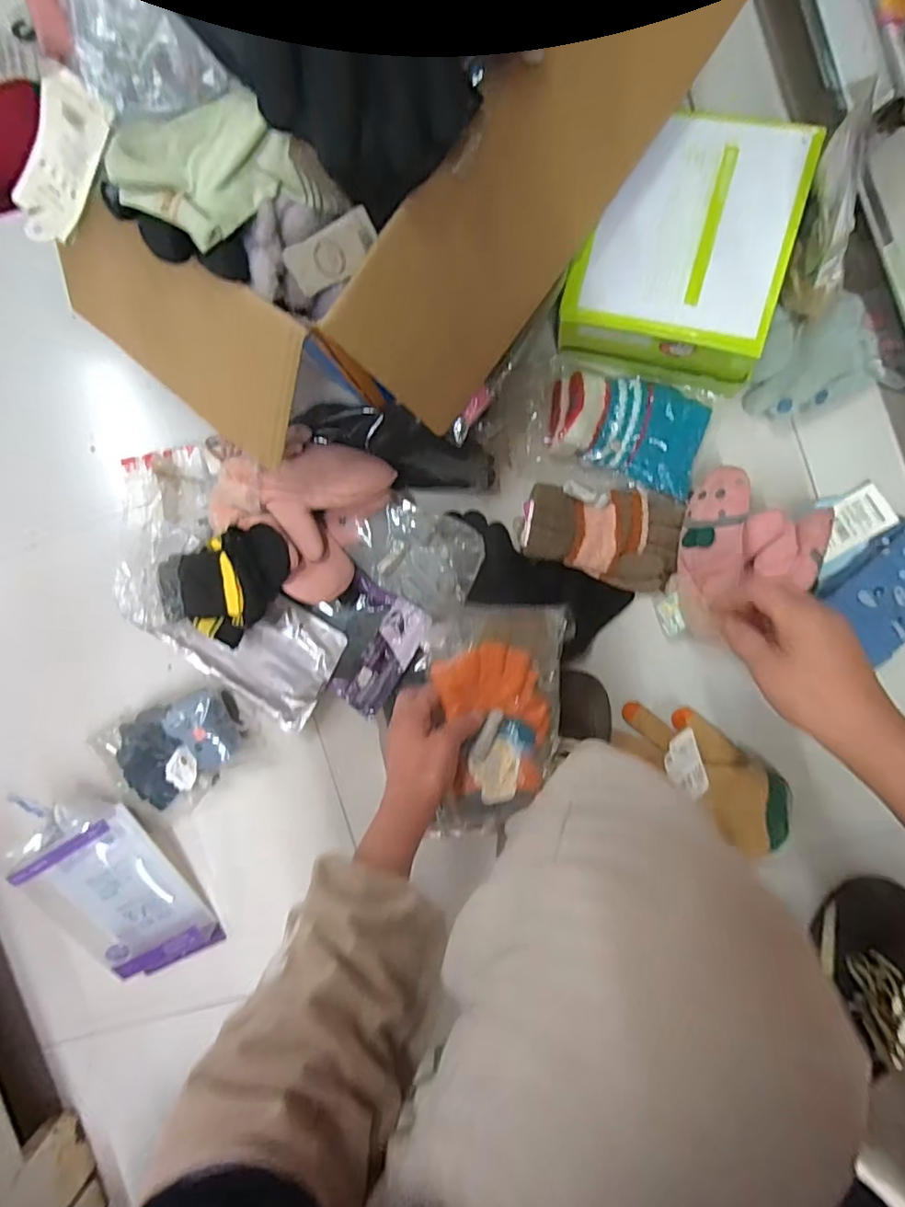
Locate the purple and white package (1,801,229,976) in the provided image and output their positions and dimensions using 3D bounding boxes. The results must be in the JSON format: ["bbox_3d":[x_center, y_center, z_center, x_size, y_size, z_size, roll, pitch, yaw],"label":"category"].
[{"bbox_3d":[-0.388,0.320,0.641,0.124,0.087,0.246,-30,89,6],"label":"purple and white package"}]

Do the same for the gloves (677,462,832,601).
[{"bbox_3d":[0.293,-0.061,0.546,0.121,0.047,0.122,15,93,5],"label":"gloves"}]

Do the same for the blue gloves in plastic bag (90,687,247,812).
[{"bbox_3d":[-0.328,0.178,0.653,0.193,0.047,0.128,-25,89,6],"label":"blue gloves in plastic bag"}]

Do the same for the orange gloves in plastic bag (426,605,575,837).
[{"bbox_3d":[0.043,0.104,0.516,0.121,0.047,0.200,0,92,6],"label":"orange gloves in plastic bag"}]

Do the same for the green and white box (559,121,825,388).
[{"bbox_3d":[0.223,-0.330,0.537,0.191,0.077,0.213,19,94,5],"label":"green and white box"}]

